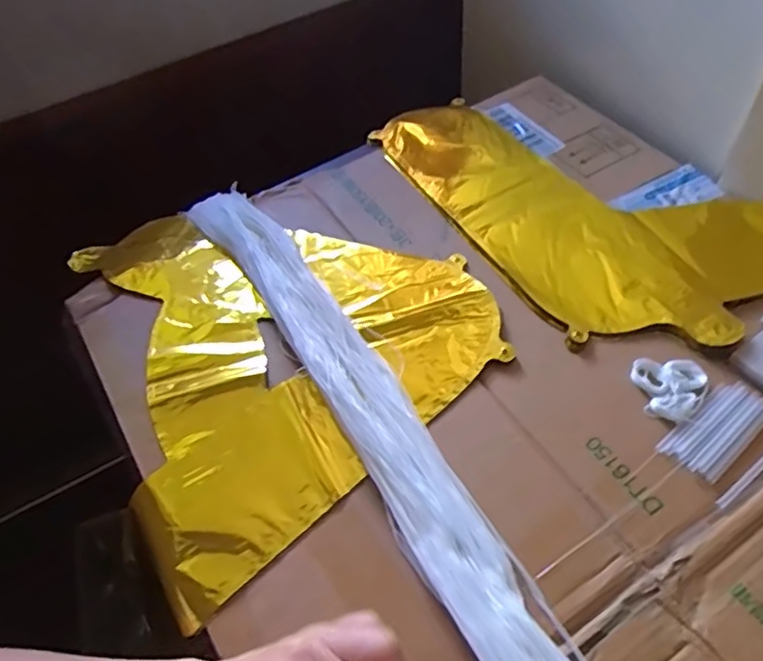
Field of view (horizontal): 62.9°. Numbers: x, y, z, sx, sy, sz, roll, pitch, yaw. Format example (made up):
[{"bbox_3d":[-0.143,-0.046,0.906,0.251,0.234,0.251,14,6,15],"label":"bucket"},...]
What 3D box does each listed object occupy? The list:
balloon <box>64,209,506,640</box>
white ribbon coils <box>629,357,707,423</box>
[{"bbox_3d":[-0.116,-0.004,0.535,0.314,0.033,0.350,-36,59,-20],"label":"balloon"},{"bbox_3d":[0.214,0.042,0.459,0.051,0.006,0.050,-2,53,3],"label":"white ribbon coils"}]

